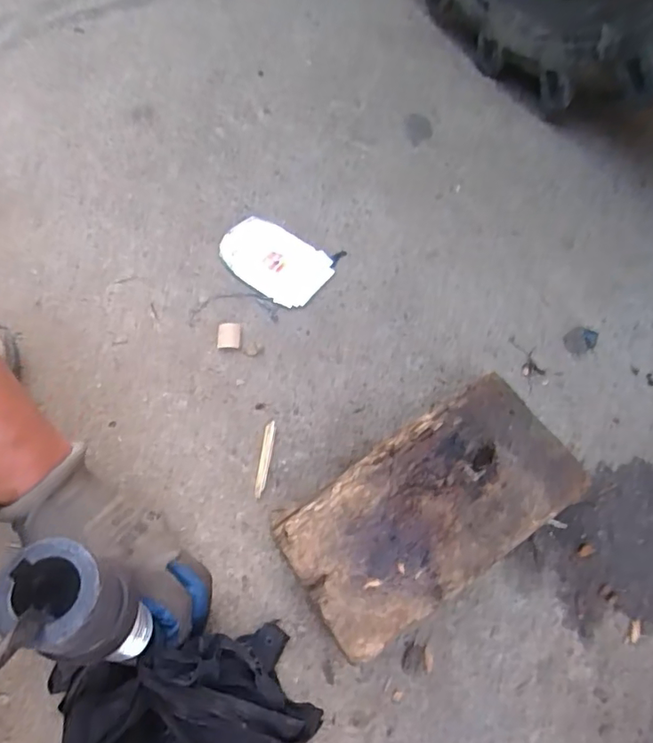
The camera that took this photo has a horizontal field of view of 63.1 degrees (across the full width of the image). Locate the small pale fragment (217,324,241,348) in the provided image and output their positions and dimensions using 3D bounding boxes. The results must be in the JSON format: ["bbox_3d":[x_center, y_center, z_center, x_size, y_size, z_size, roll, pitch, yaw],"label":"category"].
[{"bbox_3d":[-0.091,-0.033,0.496,0.021,0.004,0.025,1,67,-1],"label":"small pale fragment"}]

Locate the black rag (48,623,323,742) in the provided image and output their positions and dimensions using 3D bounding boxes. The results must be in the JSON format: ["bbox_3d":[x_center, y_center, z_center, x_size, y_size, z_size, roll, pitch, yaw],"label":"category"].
[{"bbox_3d":[-0.085,0.227,0.330,0.149,0.055,0.106,-10,67,-5],"label":"black rag"}]

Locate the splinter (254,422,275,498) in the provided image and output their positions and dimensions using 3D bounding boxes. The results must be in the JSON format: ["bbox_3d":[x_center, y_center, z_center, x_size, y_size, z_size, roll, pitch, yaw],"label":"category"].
[{"bbox_3d":[-0.052,0.074,0.452,0.009,0.005,0.064,7,67,2],"label":"splinter"}]

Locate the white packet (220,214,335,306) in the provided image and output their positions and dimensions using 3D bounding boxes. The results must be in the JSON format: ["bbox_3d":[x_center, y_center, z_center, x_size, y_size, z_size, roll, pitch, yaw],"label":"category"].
[{"bbox_3d":[-0.051,-0.111,0.527,0.106,0.012,0.072,33,70,12],"label":"white packet"}]

